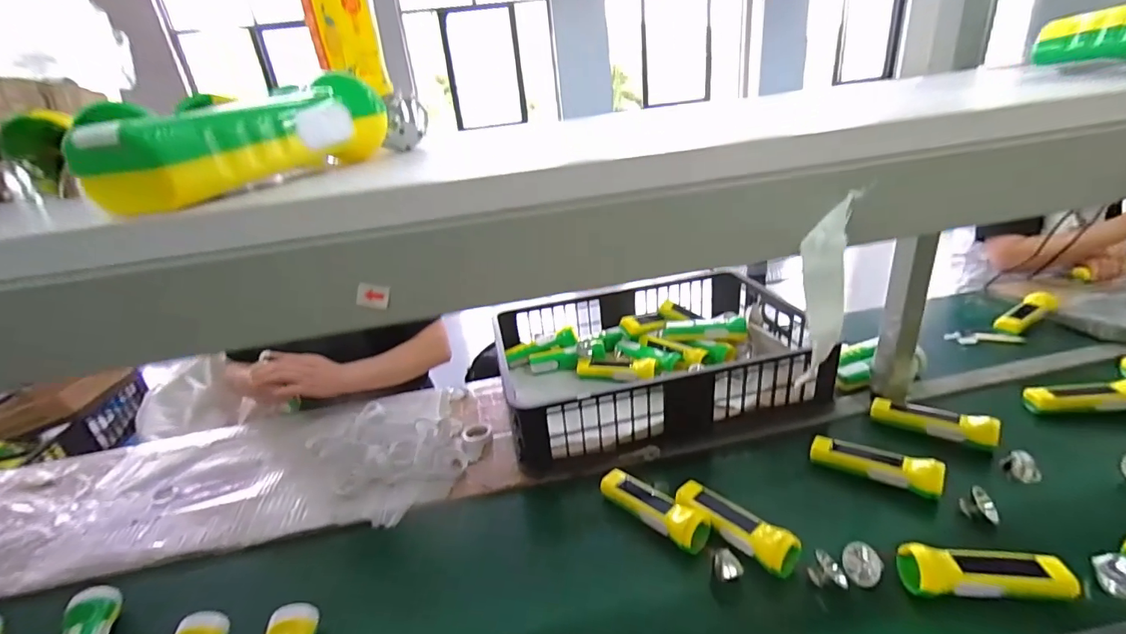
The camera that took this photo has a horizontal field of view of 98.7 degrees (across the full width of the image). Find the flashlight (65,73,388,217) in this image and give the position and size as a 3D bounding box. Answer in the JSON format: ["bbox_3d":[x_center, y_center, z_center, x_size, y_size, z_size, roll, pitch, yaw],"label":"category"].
[{"bbox_3d":[-0.149,-0.096,0.252,0.051,0.042,0.185,-3,25,6],"label":"flashlight"}]

